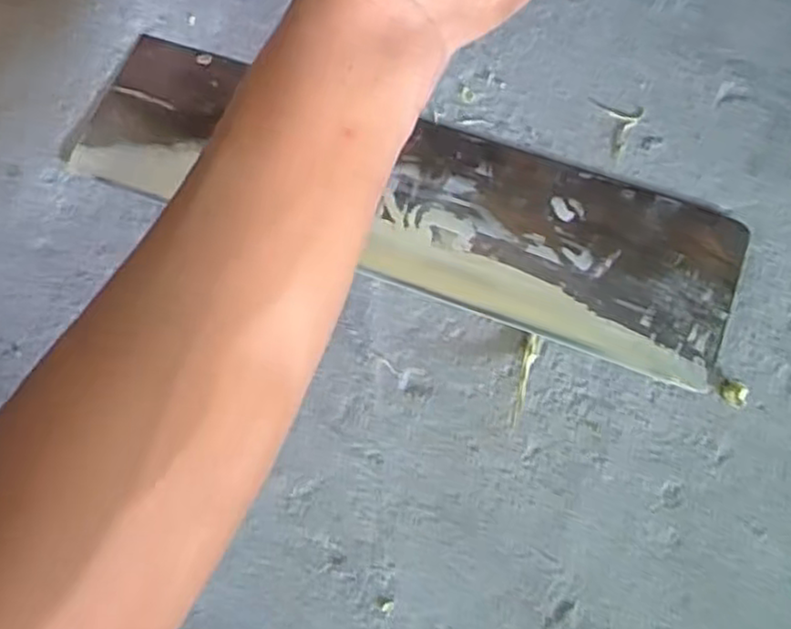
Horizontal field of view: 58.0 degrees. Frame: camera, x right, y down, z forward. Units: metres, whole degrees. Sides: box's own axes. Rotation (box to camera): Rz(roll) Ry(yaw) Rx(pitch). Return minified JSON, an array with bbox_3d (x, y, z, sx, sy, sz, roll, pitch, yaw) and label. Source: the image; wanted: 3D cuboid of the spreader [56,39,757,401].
[{"bbox_3d":[0.000,-0.061,0.358,0.333,0.008,0.089,20,77,7],"label":"spreader"}]

